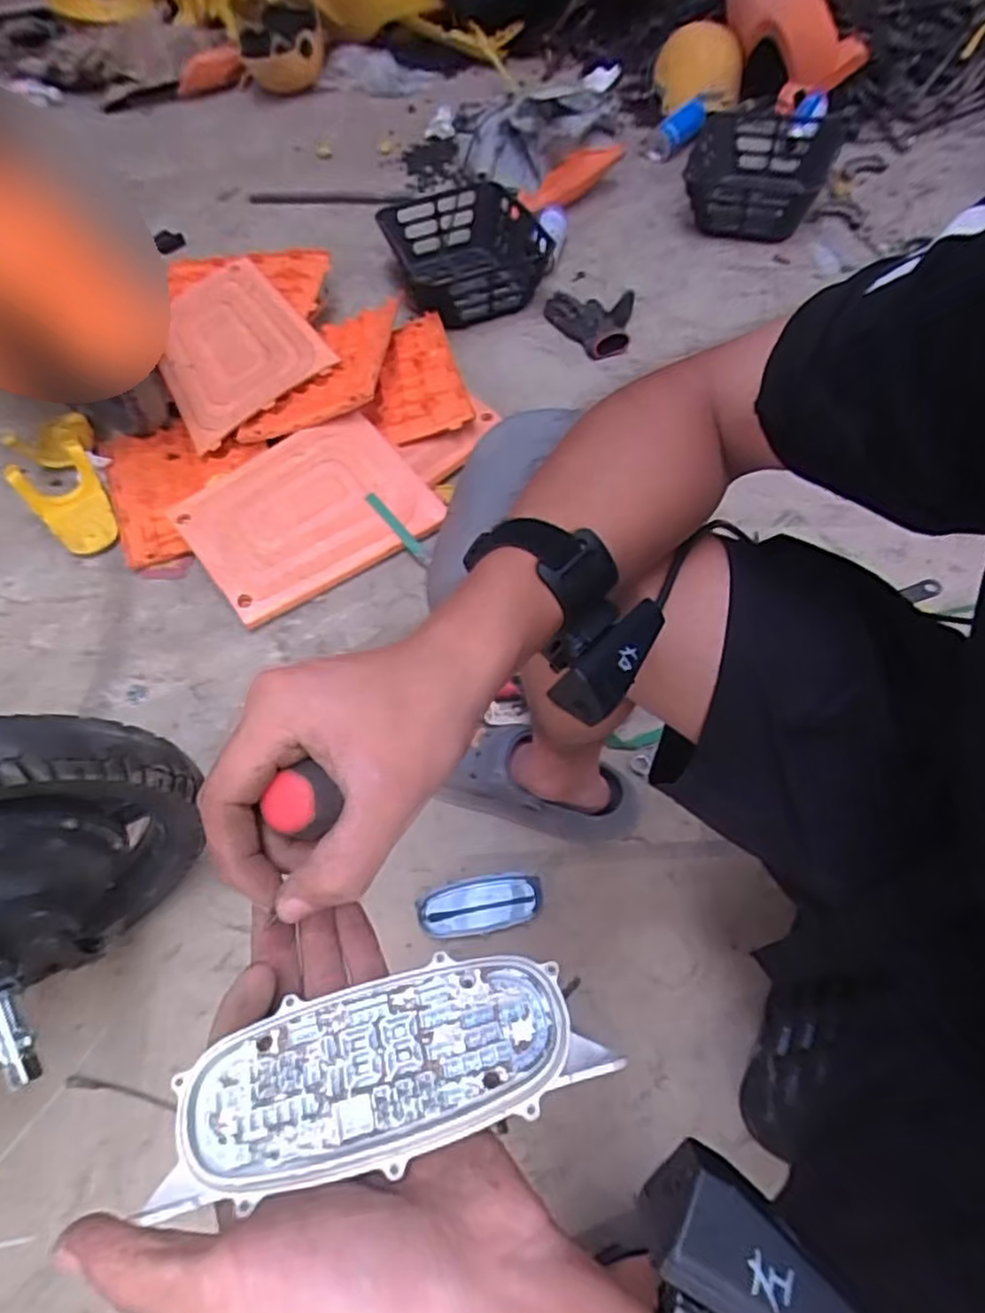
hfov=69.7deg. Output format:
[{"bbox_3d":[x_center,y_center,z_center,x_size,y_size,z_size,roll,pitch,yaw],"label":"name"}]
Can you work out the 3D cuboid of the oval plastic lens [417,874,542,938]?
[{"bbox_3d":[-0.012,0.261,0.747,0.128,0.011,0.056,-12,57,-5],"label":"oval plastic lens"}]

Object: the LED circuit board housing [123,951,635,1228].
[{"bbox_3d":[-0.035,0.135,0.235,0.137,0.016,0.050,-12,57,-8],"label":"LED circuit board housing"}]

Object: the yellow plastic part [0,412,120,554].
[{"bbox_3d":[-0.676,-0.272,1.117,0.127,0.071,0.275,-24,74,-13],"label":"yellow plastic part"}]

